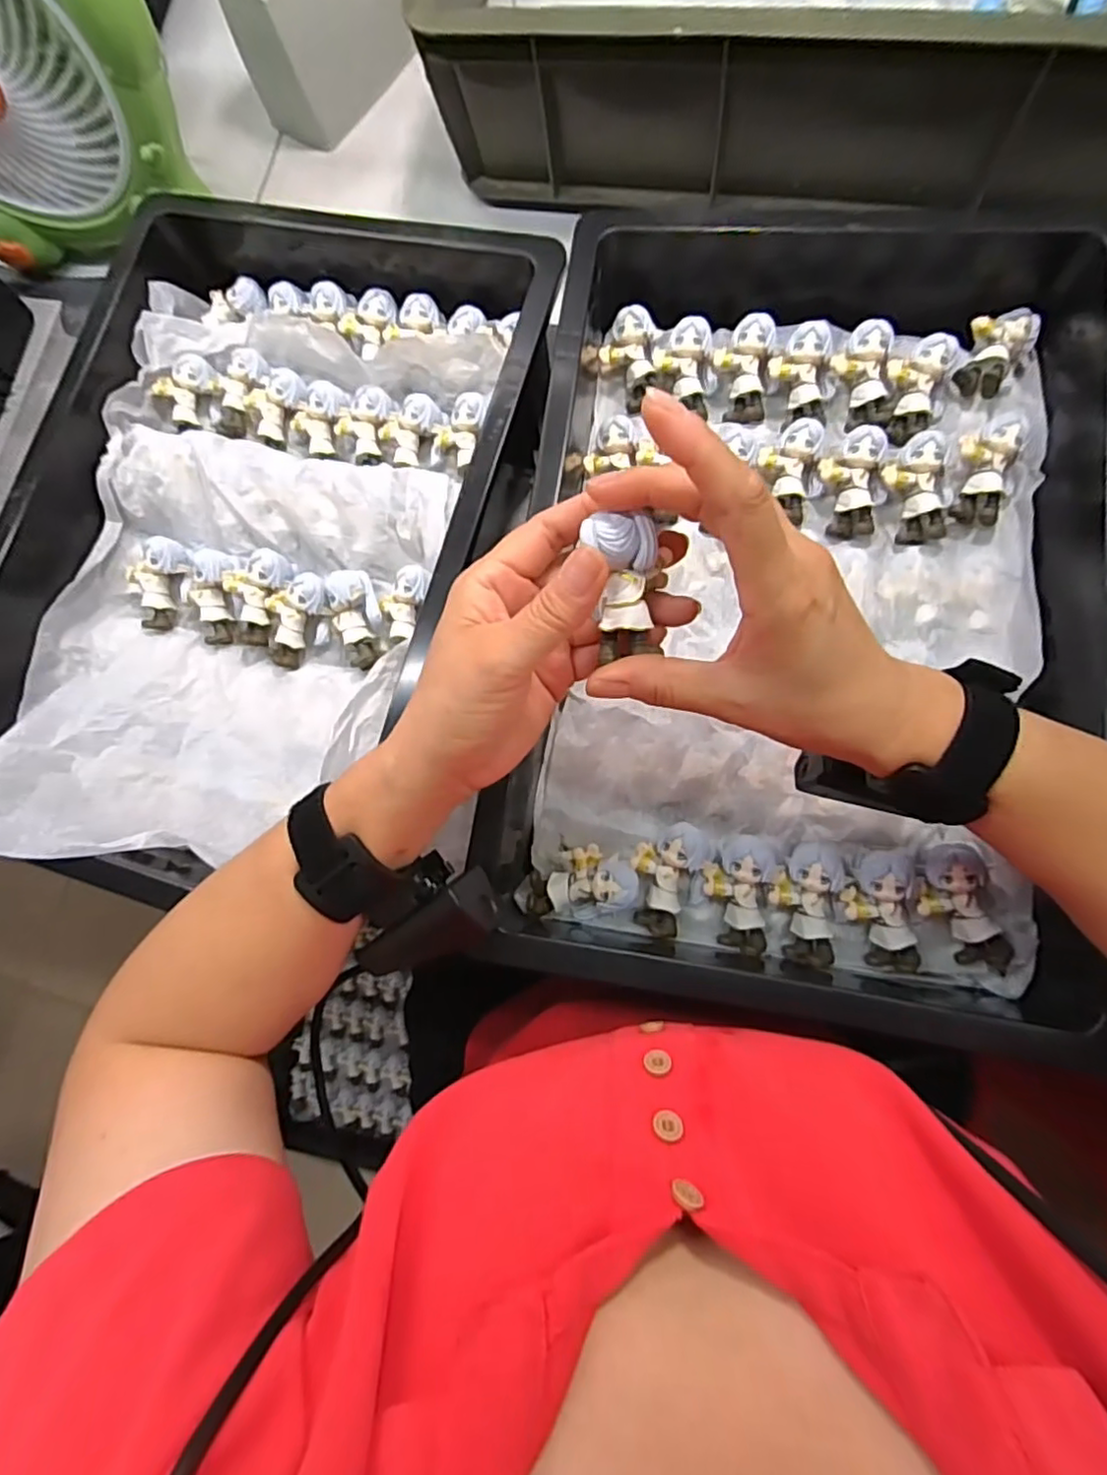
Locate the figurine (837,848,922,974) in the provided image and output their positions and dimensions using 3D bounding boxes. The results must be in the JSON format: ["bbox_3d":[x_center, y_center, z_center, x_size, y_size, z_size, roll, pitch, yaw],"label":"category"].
[{"bbox_3d":[0.175,0.093,0.343,0.036,0.017,0.060,-11,97,17],"label":"figurine"}]

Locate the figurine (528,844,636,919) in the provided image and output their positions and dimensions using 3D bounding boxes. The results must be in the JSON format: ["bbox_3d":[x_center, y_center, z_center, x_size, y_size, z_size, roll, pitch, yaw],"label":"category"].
[{"bbox_3d":[0.016,0.082,0.361,0.060,0.018,0.041,-2,80,8],"label":"figurine"}]

